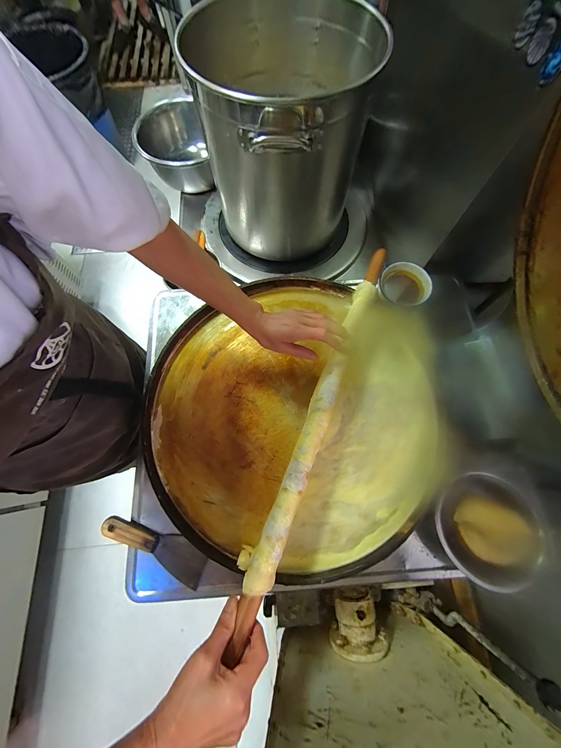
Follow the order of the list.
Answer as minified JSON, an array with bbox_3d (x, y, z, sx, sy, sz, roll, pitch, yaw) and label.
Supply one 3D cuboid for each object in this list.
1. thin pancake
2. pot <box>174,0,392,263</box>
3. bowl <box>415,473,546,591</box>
[{"bbox_3d":[0.162,0.108,0.411,0.247,0.130,0.445,22,72,7],"label":"thin pancake"},{"bbox_3d":[0.020,-0.573,0.659,0.355,0.376,0.441,13,72,5],"label":"pot"},{"bbox_3d":[0.325,0.242,0.420,0.150,0.066,0.165,30,74,10],"label":"bowl"}]

